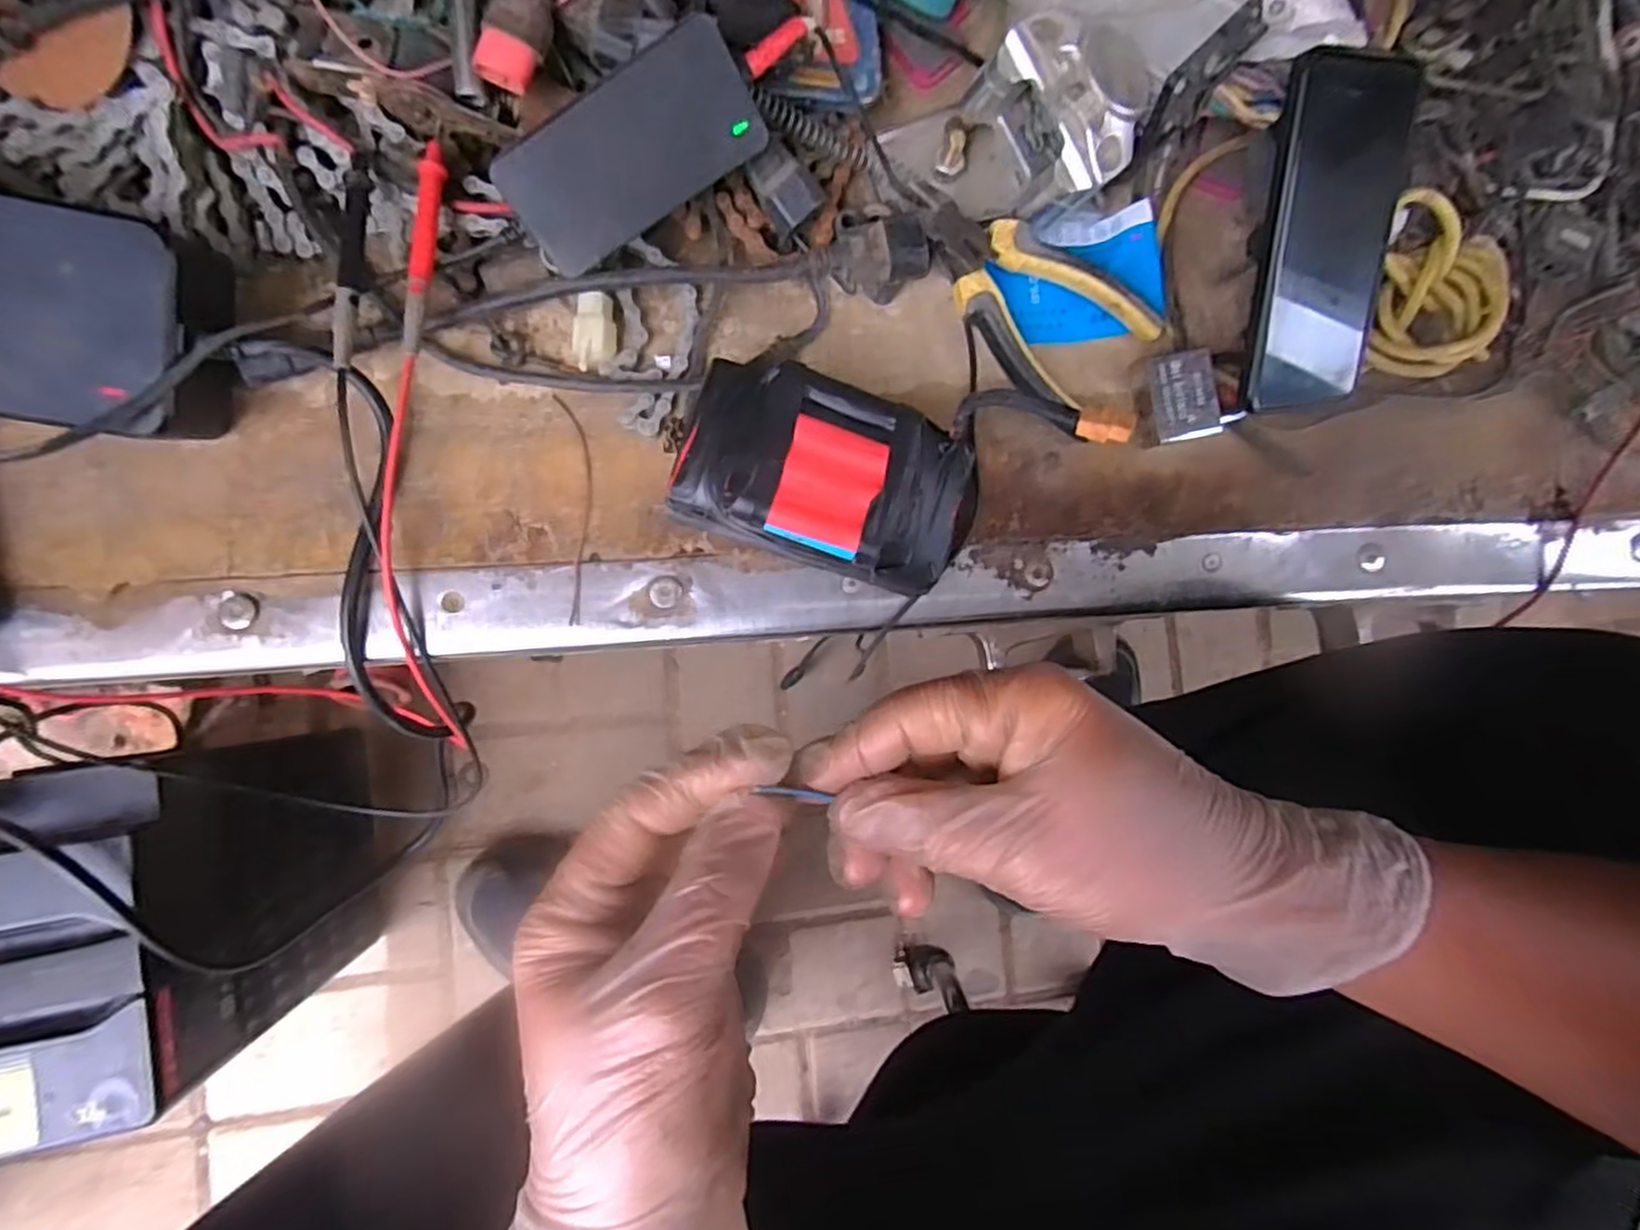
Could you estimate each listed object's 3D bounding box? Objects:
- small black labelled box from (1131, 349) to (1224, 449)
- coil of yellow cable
[{"bbox_3d":[0.192,-0.117,0.394,0.038,0.018,0.045,-12,88,-8],"label":"small black labelled box"},{"bbox_3d":[0.356,-0.182,0.411,0.080,0.022,0.090,5,92,-7],"label":"coil of yellow cable"}]

